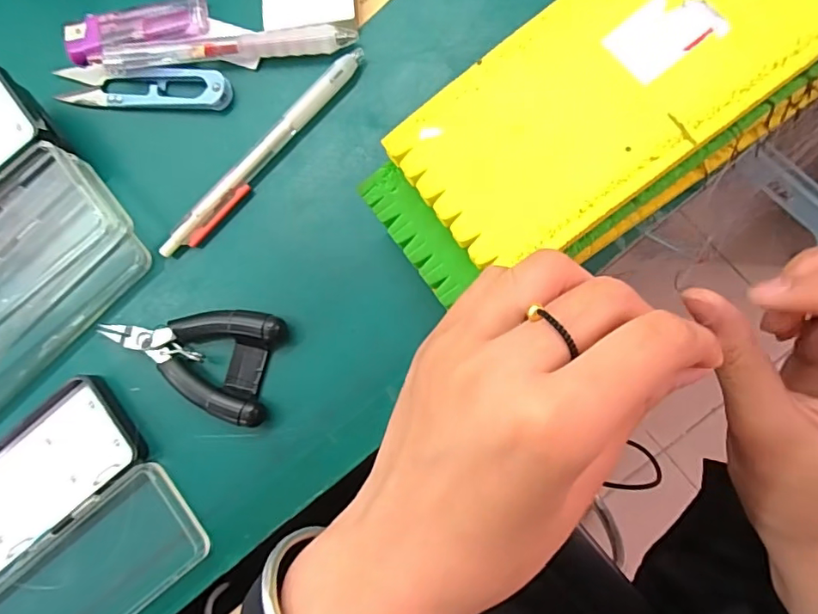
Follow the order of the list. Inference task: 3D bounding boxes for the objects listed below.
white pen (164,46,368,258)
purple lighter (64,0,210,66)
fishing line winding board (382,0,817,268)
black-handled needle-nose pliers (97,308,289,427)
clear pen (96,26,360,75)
[{"bbox_3d":[-0.075,-0.077,0.273,0.012,0.010,0.139,44,91,9],"label":"white pen"},{"bbox_3d":[-0.147,-0.151,0.289,0.079,0.008,0.025,-12,84,6],"label":"purple lighter"},{"bbox_3d":[0.148,-0.139,0.200,0.336,0.010,0.078,-37,82,3],"label":"fishing line winding board"},{"bbox_3d":[-0.110,0.022,0.266,0.092,0.013,0.052,13,87,8],"label":"black-handled needle-nose pliers"},{"bbox_3d":[-0.094,-0.134,0.277,0.132,0.010,0.012,-2,85,7],"label":"clear pen"}]

